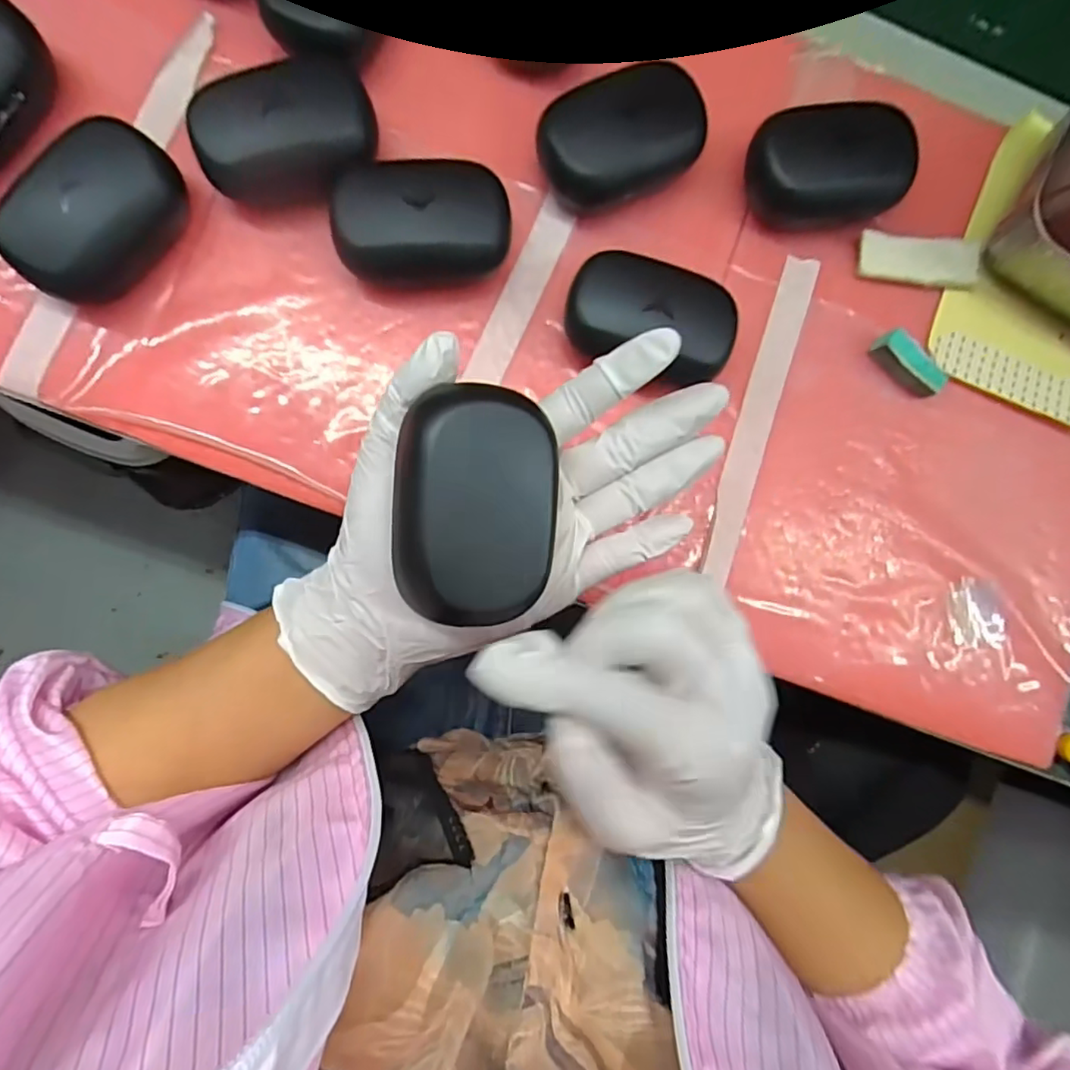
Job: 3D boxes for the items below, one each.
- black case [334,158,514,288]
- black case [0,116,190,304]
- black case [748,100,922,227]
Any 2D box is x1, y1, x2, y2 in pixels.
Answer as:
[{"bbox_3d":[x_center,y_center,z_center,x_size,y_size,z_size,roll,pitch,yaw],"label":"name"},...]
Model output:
[{"bbox_3d":[-0.056,-0.154,0.293,0.086,0.041,0.057,-5,89,-4],"label":"black case"},{"bbox_3d":[-0.209,-0.153,0.279,0.055,0.038,0.085,37,87,-2],"label":"black case"},{"bbox_3d":[0.154,-0.196,0.314,0.079,0.028,0.053,-8,89,-4],"label":"black case"}]

